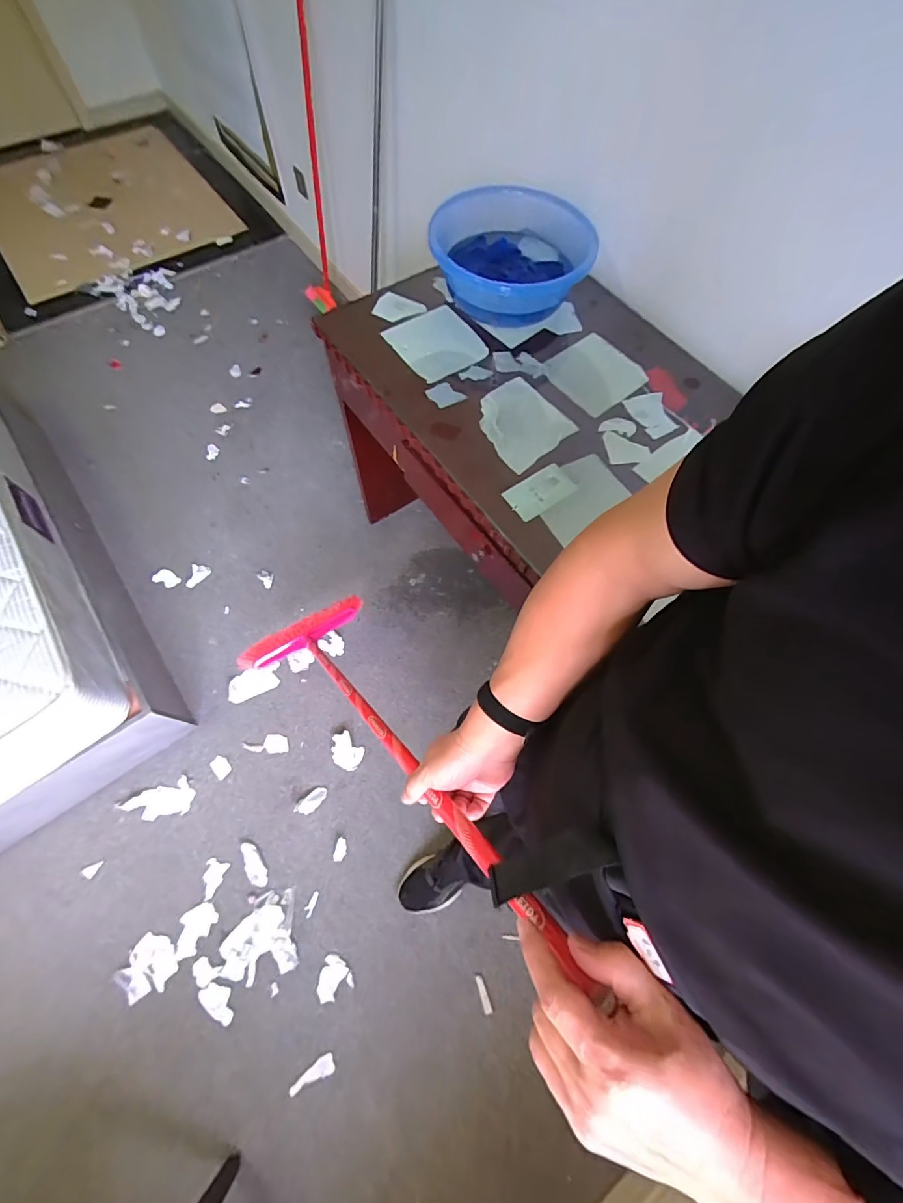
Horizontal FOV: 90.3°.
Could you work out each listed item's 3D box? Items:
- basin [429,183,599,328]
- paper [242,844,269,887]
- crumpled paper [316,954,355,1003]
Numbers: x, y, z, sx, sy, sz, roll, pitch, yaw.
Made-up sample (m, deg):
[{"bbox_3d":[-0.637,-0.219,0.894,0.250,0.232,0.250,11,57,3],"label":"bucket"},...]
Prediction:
[{"bbox_3d":[0.104,-0.691,0.914,0.315,0.115,0.310,1,67,-2],"label":"basin"},{"bbox_3d":[-0.522,0.694,1.180,0.045,0.006,0.117,-37,73,-16],"label":"paper"},{"bbox_3d":[-0.278,0.915,1.081,0.079,0.012,0.087,14,67,4],"label":"crumpled paper"}]

